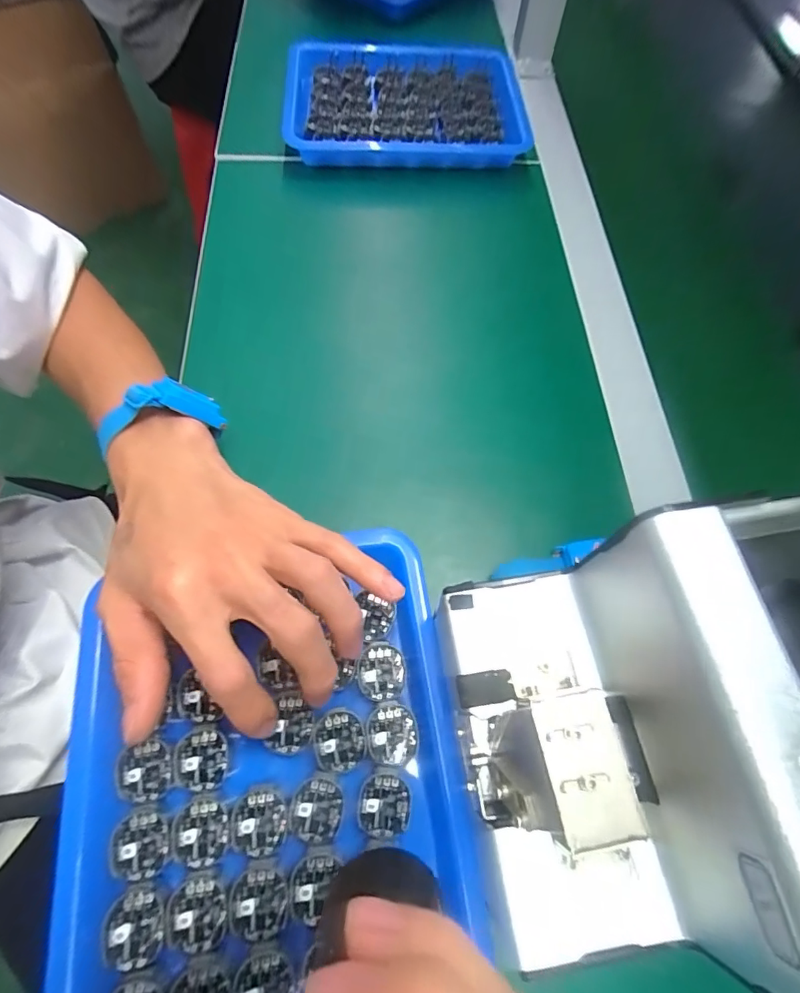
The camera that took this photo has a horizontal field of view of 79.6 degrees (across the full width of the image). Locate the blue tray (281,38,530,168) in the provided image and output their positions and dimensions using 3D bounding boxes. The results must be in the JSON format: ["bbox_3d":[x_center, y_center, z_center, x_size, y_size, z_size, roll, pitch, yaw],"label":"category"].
[{"bbox_3d":[0.006,-0.376,0.458,0.223,0.028,0.193,-3,66,-4],"label":"blue tray"}]

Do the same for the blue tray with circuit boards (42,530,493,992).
[{"bbox_3d":[-0.063,0.126,0.221,0.174,0.027,0.195,-7,63,-7],"label":"blue tray with circuit boards"}]

